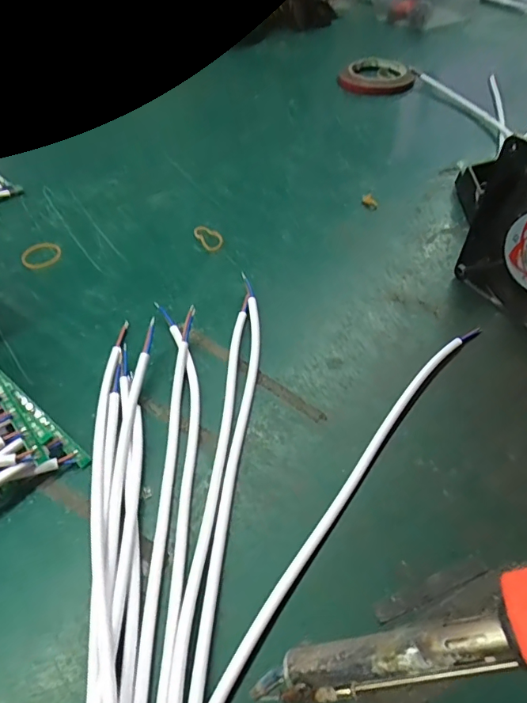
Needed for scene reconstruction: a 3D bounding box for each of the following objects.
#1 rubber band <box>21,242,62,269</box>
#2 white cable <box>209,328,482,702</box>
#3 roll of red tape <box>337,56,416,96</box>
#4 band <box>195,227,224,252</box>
[{"bbox_3d":[-0.198,-0.086,0.413,0.033,0.004,0.034,-1,49,1],"label":"rubber band"},{"bbox_3d":[0.060,0.069,0.275,0.020,0.009,0.294,30,56,25],"label":"white cable"},{"bbox_3d":[0.161,-0.395,0.665,0.100,0.013,0.120,-12,49,-9],"label":"roll of red tape"},{"bbox_3d":[-0.050,-0.106,0.426,0.019,0.004,0.039,-26,53,-20],"label":"band"}]

